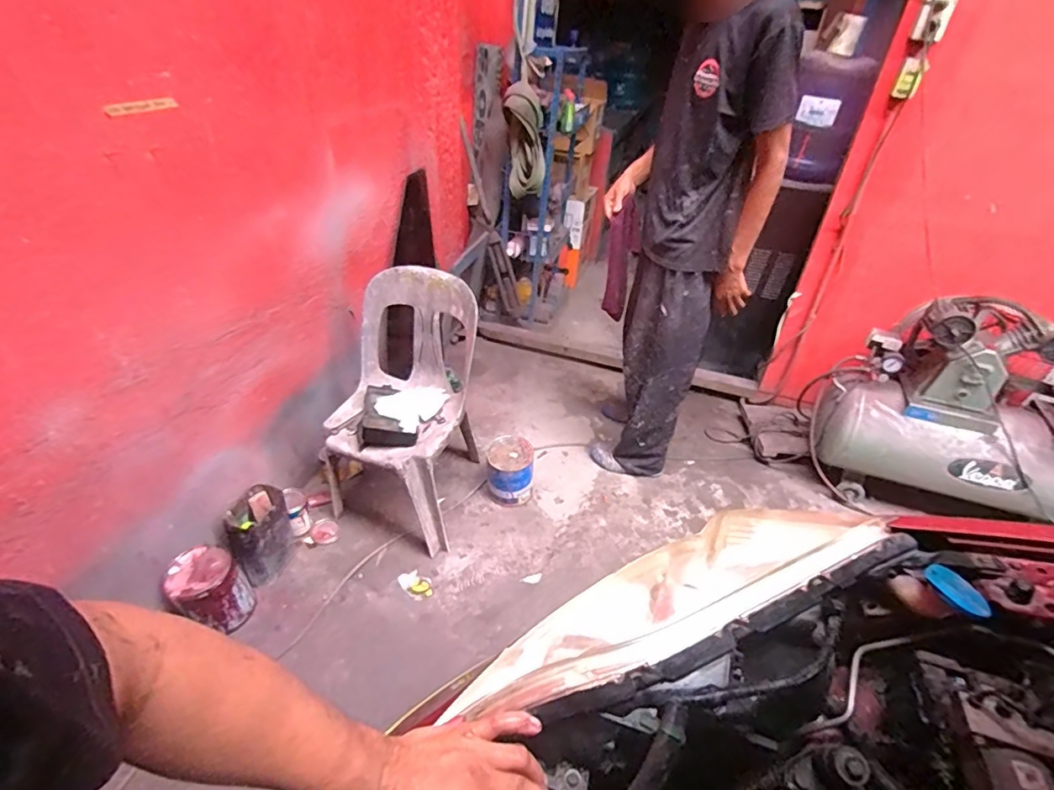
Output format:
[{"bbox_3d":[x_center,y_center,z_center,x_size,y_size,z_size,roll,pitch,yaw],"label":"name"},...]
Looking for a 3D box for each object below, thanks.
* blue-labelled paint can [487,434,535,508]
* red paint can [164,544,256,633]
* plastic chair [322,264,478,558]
[{"bbox_3d":[-0.058,0.275,1.800,0.158,0.222,0.142,2,36,-3],"label":"blue-labelled paint can"},{"bbox_3d":[-0.845,0.529,1.374,0.138,0.201,0.148,2,36,-2],"label":"red paint can"},{"bbox_3d":[-0.385,0.059,1.633,0.426,0.755,0.450,11,36,11],"label":"plastic chair"}]

